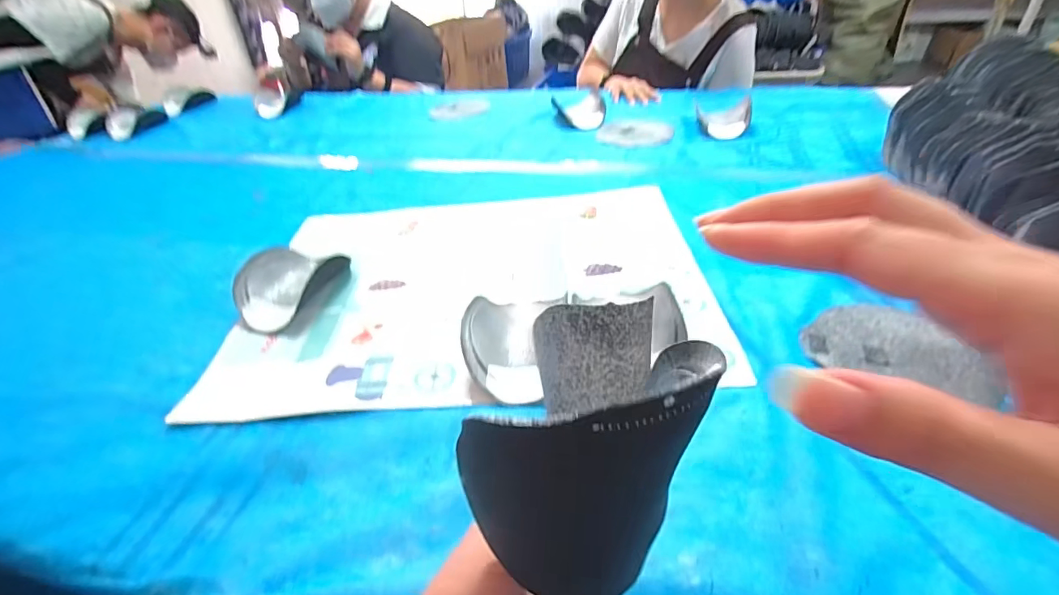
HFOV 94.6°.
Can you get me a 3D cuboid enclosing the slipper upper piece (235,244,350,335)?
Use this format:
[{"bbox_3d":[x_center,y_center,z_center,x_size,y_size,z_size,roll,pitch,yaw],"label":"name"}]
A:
[{"bbox_3d":[-0.294,-0.018,0.587,0.109,0.042,0.125,13,41,23],"label":"slipper upper piece"}]

